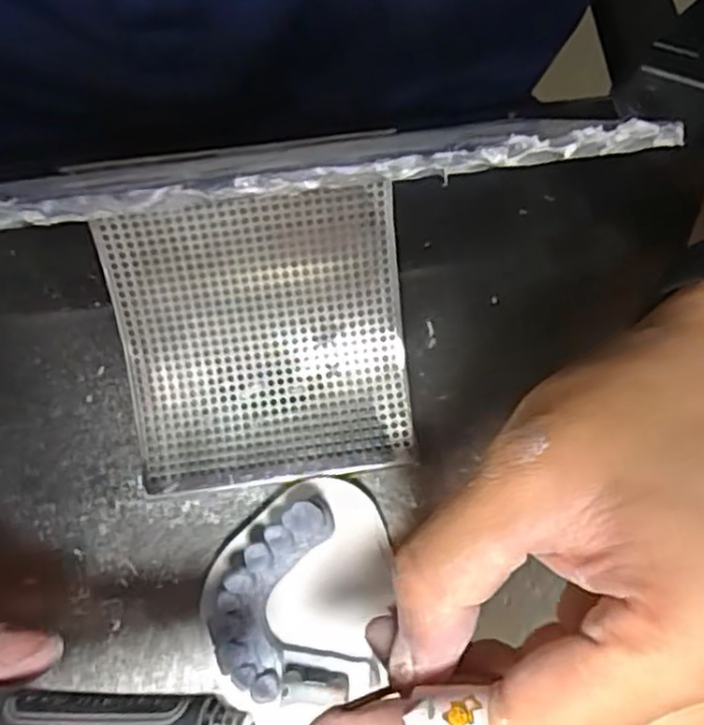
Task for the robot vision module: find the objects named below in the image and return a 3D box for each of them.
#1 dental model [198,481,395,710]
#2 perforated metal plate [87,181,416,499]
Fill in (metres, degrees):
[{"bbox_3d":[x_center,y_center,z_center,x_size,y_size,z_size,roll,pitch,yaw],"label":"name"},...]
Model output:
[{"bbox_3d":[-0.018,0.073,0.247,0.059,0.030,0.067,-1,77,-1],"label":"dental model"},{"bbox_3d":[-0.031,-0.007,0.260,0.099,0.044,0.094,-7,77,-2],"label":"perforated metal plate"}]

